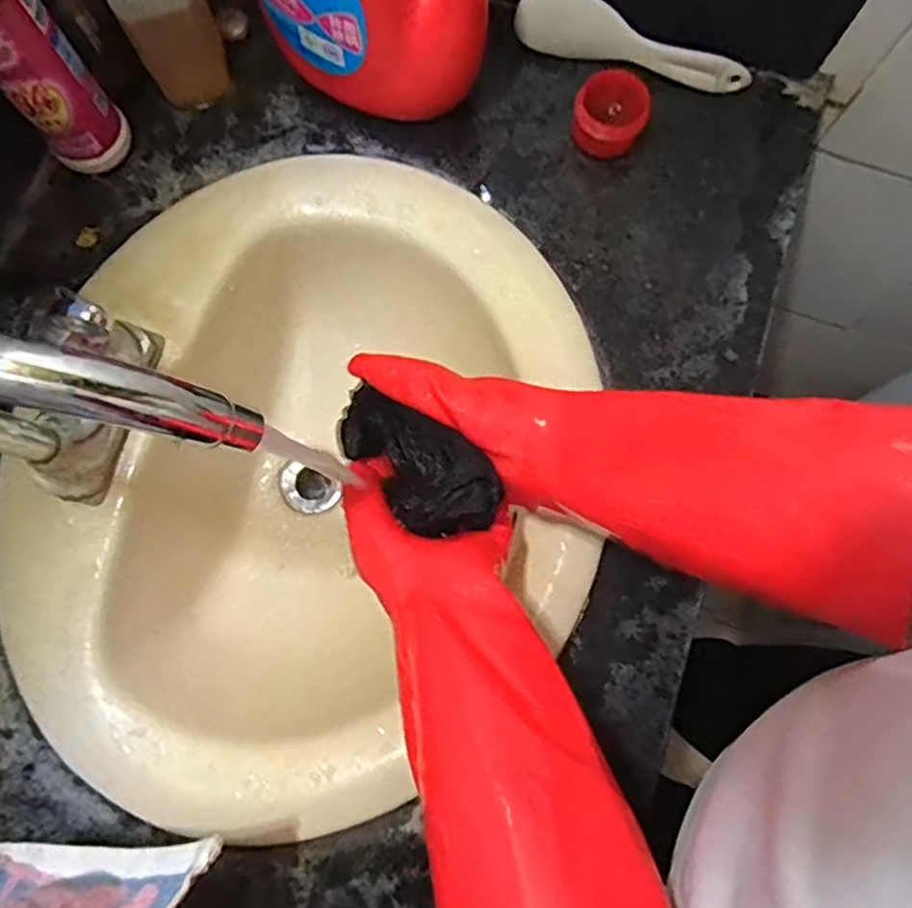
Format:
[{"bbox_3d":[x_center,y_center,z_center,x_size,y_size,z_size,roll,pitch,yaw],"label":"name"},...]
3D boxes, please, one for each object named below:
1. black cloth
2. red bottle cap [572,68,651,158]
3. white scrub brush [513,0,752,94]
[{"bbox_3d":[-0.027,0.006,0.432,0.114,0.049,0.055,37,81,24],"label":"black cloth"},{"bbox_3d":[0.122,-0.268,0.544,0.054,0.041,0.053,0,78,1],"label":"red bottle cap"},{"bbox_3d":[0.145,-0.335,0.554,0.191,0.050,0.030,15,79,4],"label":"white scrub brush"}]

